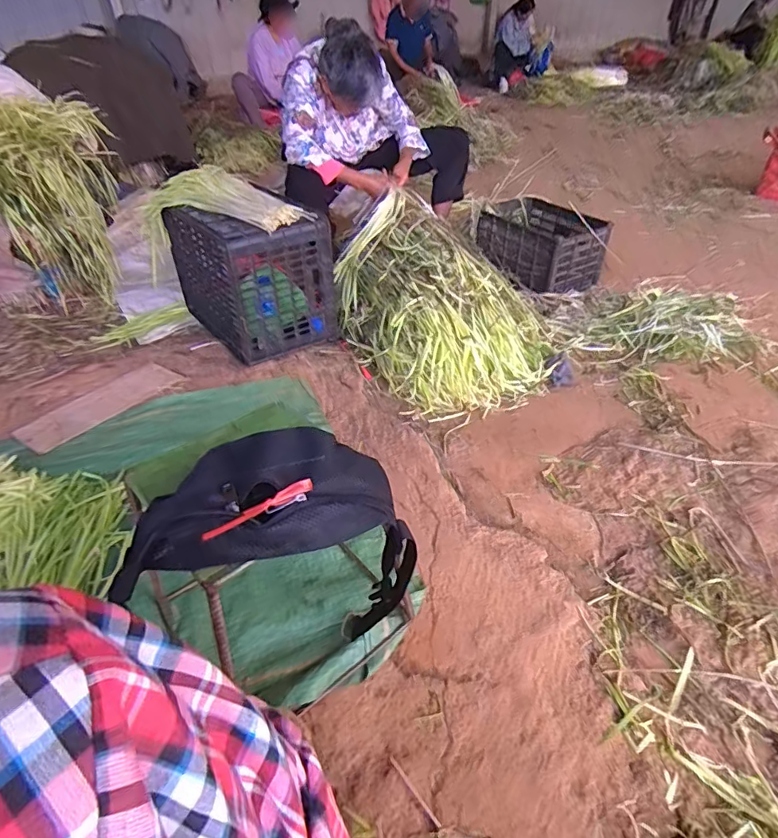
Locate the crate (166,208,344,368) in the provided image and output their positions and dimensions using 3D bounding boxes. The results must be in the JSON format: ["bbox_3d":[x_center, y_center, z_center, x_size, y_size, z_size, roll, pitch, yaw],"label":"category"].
[{"bbox_3d":[-0.371,-0.400,1.359,0.279,0.317,0.412,-26,47,-31],"label":"crate"}]

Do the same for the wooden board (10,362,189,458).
[{"bbox_3d":[-0.662,-0.037,1.151,0.116,0.012,0.350,28,45,21],"label":"wooden board"}]

